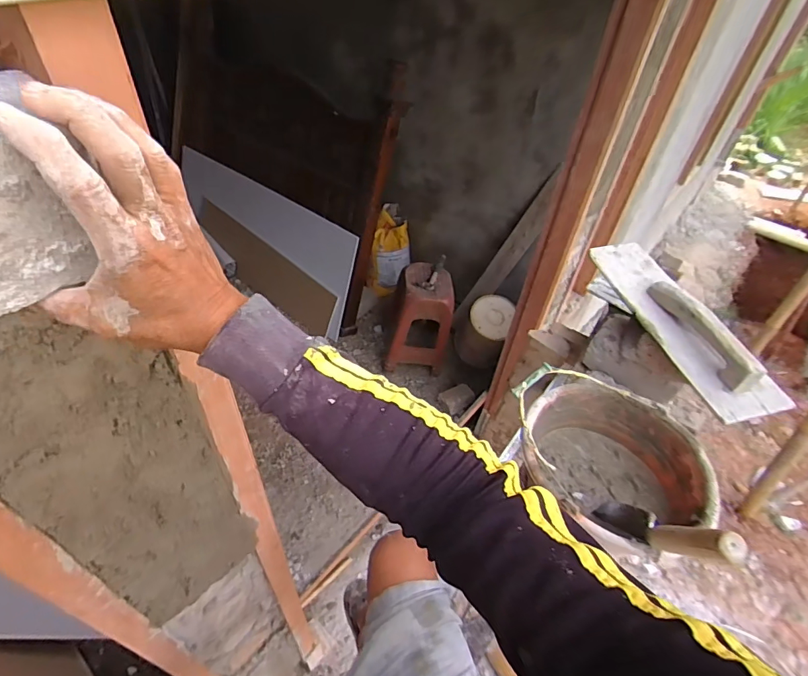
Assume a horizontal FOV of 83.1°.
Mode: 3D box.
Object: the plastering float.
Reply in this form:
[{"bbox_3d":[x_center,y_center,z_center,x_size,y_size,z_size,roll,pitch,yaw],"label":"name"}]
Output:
[{"bbox_3d":[0.549,-0.045,0.898,0.172,0.097,0.461,-9,47,-14],"label":"plastering float"}]

